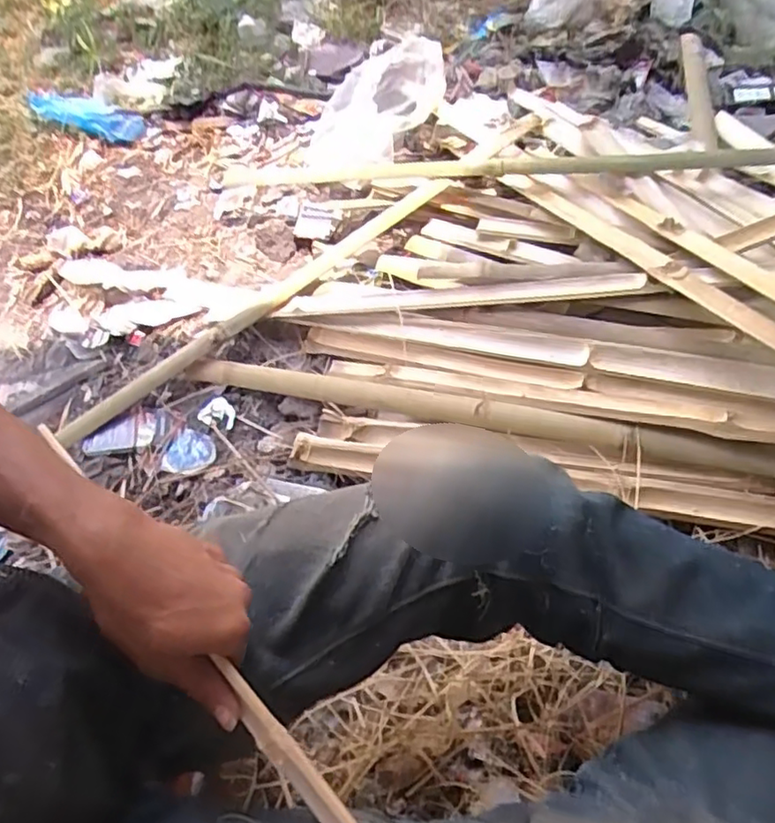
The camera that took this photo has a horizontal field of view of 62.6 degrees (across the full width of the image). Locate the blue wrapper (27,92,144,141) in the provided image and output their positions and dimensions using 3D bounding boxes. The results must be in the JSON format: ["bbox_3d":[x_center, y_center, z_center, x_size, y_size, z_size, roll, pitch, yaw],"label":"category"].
[{"bbox_3d":[-0.627,-0.598,1.292,0.288,0.050,0.099,18,55,17],"label":"blue wrapper"}]

